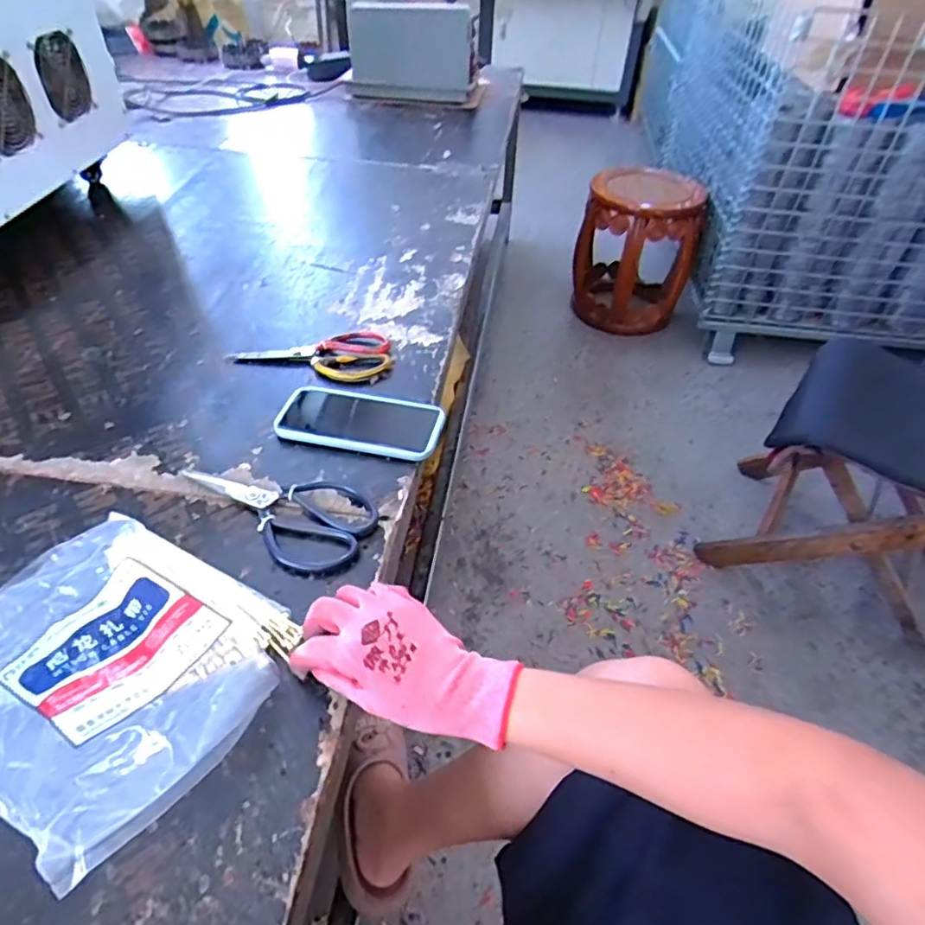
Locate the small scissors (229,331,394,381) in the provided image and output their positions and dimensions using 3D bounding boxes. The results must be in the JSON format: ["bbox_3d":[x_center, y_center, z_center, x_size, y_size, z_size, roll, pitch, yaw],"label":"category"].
[{"bbox_3d":[-0.186,-0.135,0.731,0.195,0.015,0.081,6,45,3],"label":"small scissors"}]

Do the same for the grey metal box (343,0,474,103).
[{"bbox_3d":[-0.131,-1.021,1.455,0.310,0.214,0.178,3,45,-1],"label":"grey metal box"}]

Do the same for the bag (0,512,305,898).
[{"bbox_3d":[-0.257,0.128,0.410,0.245,0.067,0.194,21,52,16],"label":"bag"}]

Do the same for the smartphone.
[{"bbox_3d":[-0.107,-0.045,0.633,0.168,0.009,0.080,12,51,7],"label":"smartphone"}]

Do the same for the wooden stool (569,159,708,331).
[{"bbox_3d":[0.500,-0.629,1.744,0.321,0.353,0.343,15,46,12],"label":"wooden stool"}]

